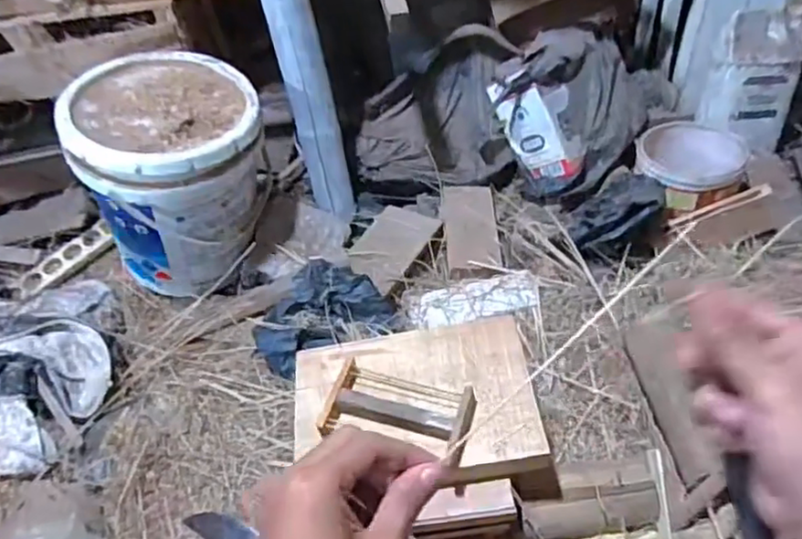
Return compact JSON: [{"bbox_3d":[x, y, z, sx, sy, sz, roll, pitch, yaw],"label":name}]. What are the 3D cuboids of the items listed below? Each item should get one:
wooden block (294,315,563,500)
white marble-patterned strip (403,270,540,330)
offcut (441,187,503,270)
[{"bbox_3d":[0.015,0.169,0.763,0.297,0.035,0.221,-8,52,4],"label":"wooden block"},{"bbox_3d":[0.122,0.051,1.104,0.224,0.031,0.094,-6,44,1],"label":"white marble-patterned strip"},{"bbox_3d":[0.136,-0.083,1.239,0.102,0.014,0.216,-8,52,8],"label":"offcut"}]

